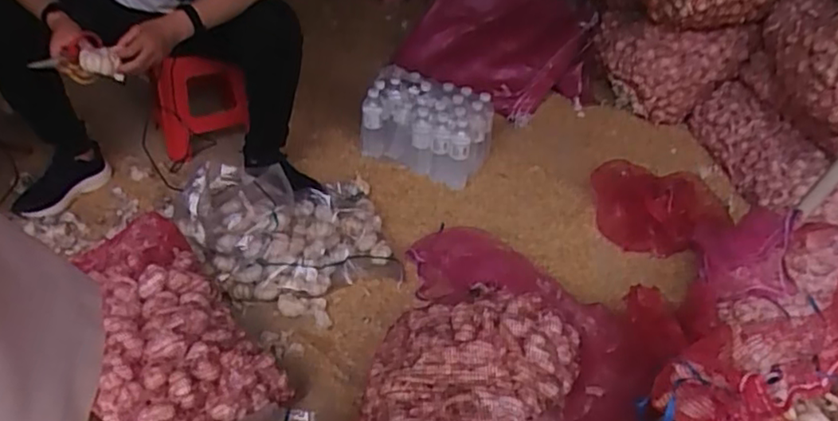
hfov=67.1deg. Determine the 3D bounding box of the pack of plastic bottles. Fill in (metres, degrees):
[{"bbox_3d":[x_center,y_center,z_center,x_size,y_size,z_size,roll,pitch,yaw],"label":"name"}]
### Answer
[{"bbox_3d":[0.025,-0.262,1.938,0.373,0.222,0.215,27,43,29],"label":"pack of plastic bottles"}]

